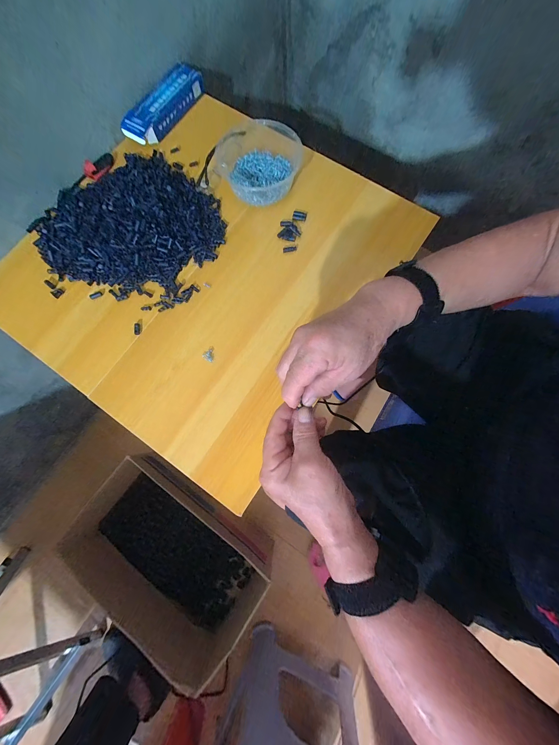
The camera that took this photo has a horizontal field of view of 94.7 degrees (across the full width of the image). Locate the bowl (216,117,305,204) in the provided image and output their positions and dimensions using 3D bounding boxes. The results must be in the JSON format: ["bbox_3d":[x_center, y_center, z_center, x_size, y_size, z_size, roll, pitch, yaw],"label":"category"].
[{"bbox_3d":[-0.033,-0.379,0.460,0.147,0.046,0.158,0,78,0],"label":"bowl"}]

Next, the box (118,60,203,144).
[{"bbox_3d":[-0.218,-0.504,0.489,0.062,0.037,0.181,36,81,7],"label":"box"}]

